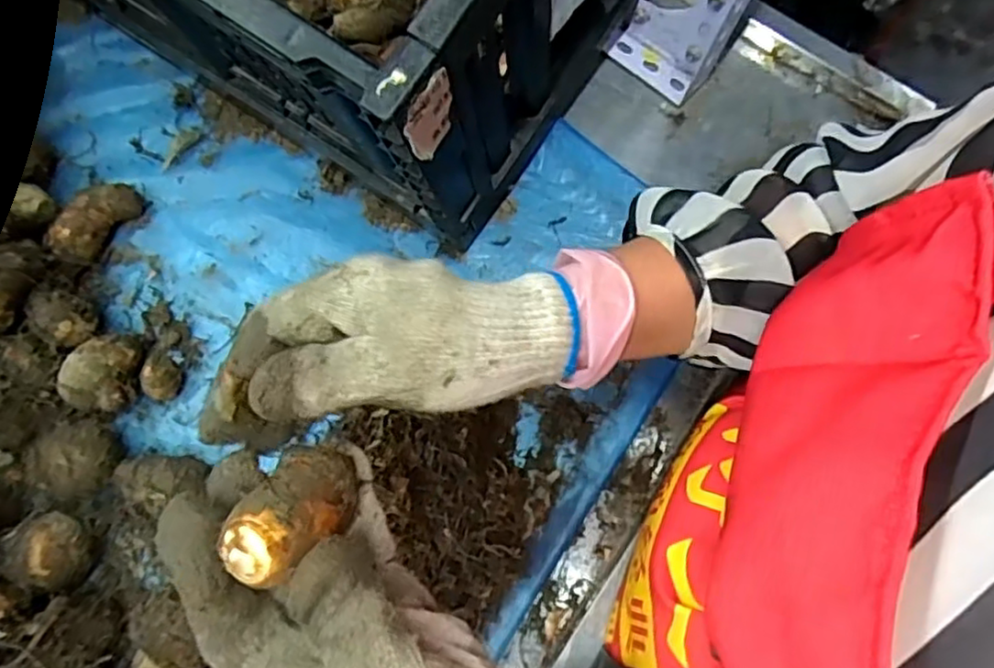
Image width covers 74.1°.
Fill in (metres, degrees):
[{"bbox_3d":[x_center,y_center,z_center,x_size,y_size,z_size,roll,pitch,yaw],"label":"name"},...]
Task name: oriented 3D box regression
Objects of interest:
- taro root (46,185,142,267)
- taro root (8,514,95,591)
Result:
[{"bbox_3d":[-0.276,-0.078,0.451,0.029,0.024,0.064,34,78,7],"label":"taro root"},{"bbox_3d":[-0.265,0.129,0.393,0.035,0.033,0.038,22,76,5],"label":"taro root"}]

